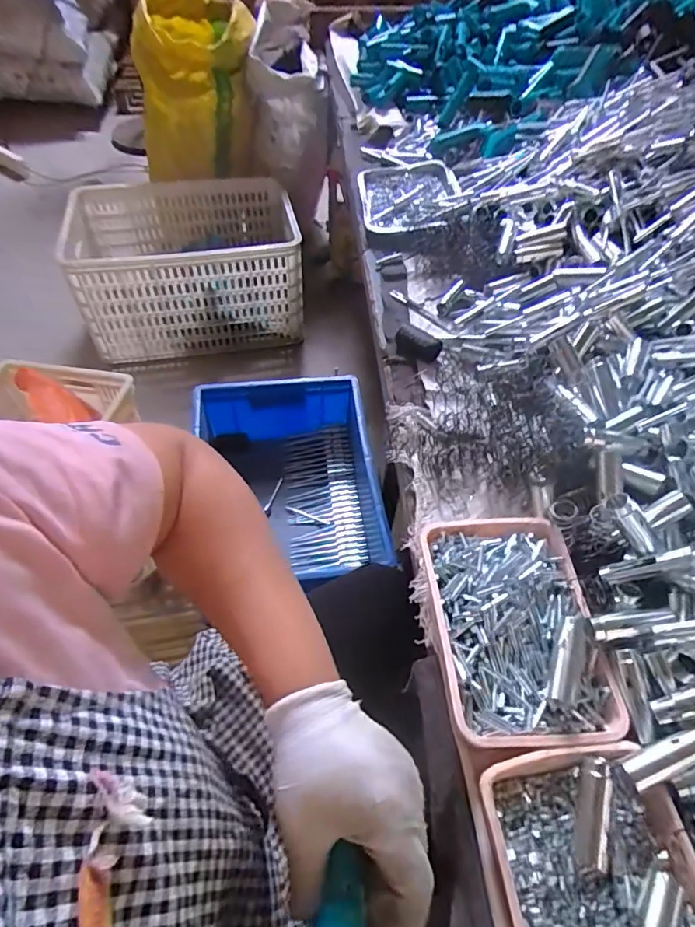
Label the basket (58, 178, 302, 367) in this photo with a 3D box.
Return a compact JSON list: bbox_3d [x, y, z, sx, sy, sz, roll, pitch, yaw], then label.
[{"bbox_3d":[-0.502,-0.623,1.631,0.666,0.333,0.485,-9,53,-8],"label":"basket"}]

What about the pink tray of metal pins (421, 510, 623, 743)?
[{"bbox_3d":[0.147,0.141,0.461,0.136,0.048,0.204,-4,52,-4],"label":"pink tray of metal pins"}]

